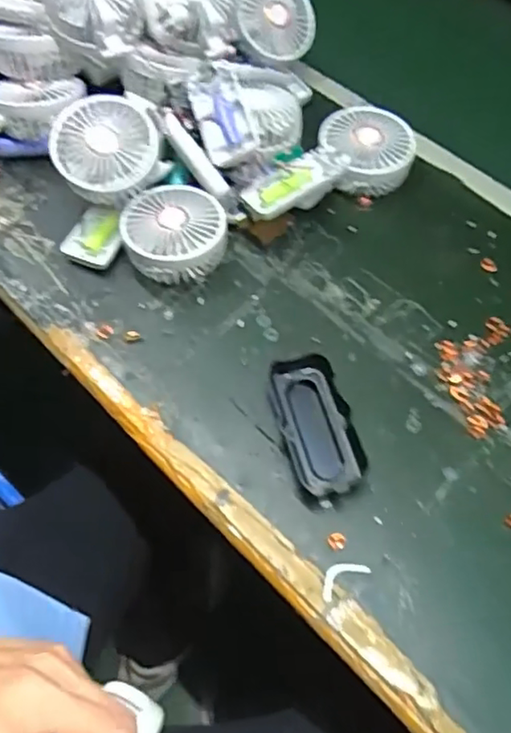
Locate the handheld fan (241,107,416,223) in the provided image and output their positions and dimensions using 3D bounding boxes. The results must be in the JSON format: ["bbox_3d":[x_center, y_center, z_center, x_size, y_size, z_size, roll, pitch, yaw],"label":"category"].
[{"bbox_3d":[0.066,-0.187,0.567,0.188,0.057,0.084,-26,64,-17],"label":"handheld fan"}]

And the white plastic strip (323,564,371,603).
[{"bbox_3d":[0.059,0.143,0.412,0.037,0.004,0.017,-30,66,-17],"label":"white plastic strip"}]

